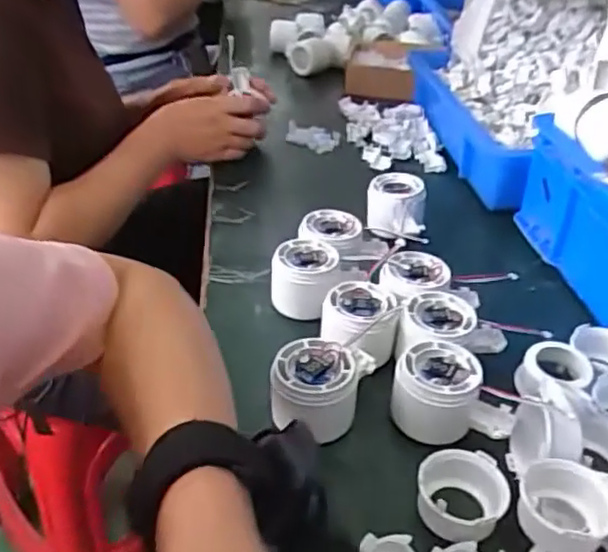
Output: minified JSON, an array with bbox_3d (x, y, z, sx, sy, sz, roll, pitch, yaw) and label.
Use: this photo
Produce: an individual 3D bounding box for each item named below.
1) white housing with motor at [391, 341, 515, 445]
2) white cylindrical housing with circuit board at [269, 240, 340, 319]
[{"bbox_3d":[0.104,0.082,0.448,0.084,0.046,0.052,8,35,9],"label":"white housing with motor"},{"bbox_3d":[0.001,0.001,0.557,0.056,0.047,0.059,1,35,-1],"label":"white cylindrical housing with circuit board"}]

